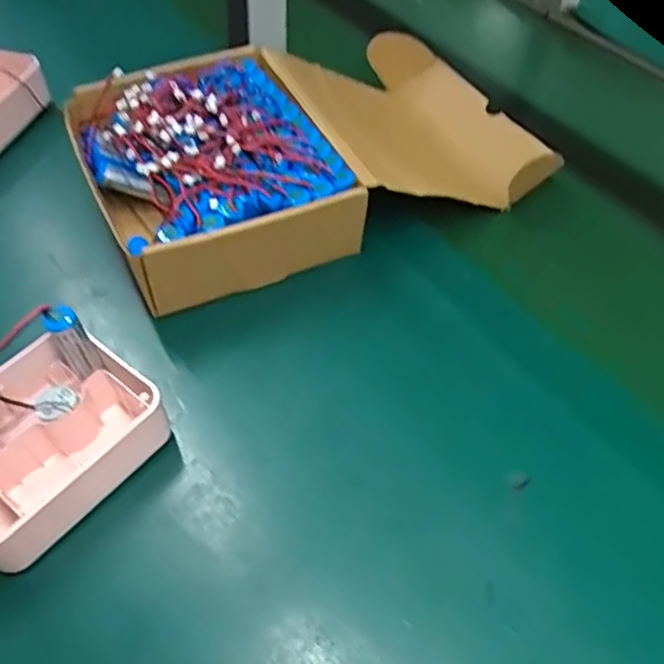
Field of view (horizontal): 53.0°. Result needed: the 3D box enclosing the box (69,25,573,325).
[{"bbox_3d":[-0.010,-0.165,0.570,0.377,0.092,0.221,-22,54,-18],"label":"box"}]

